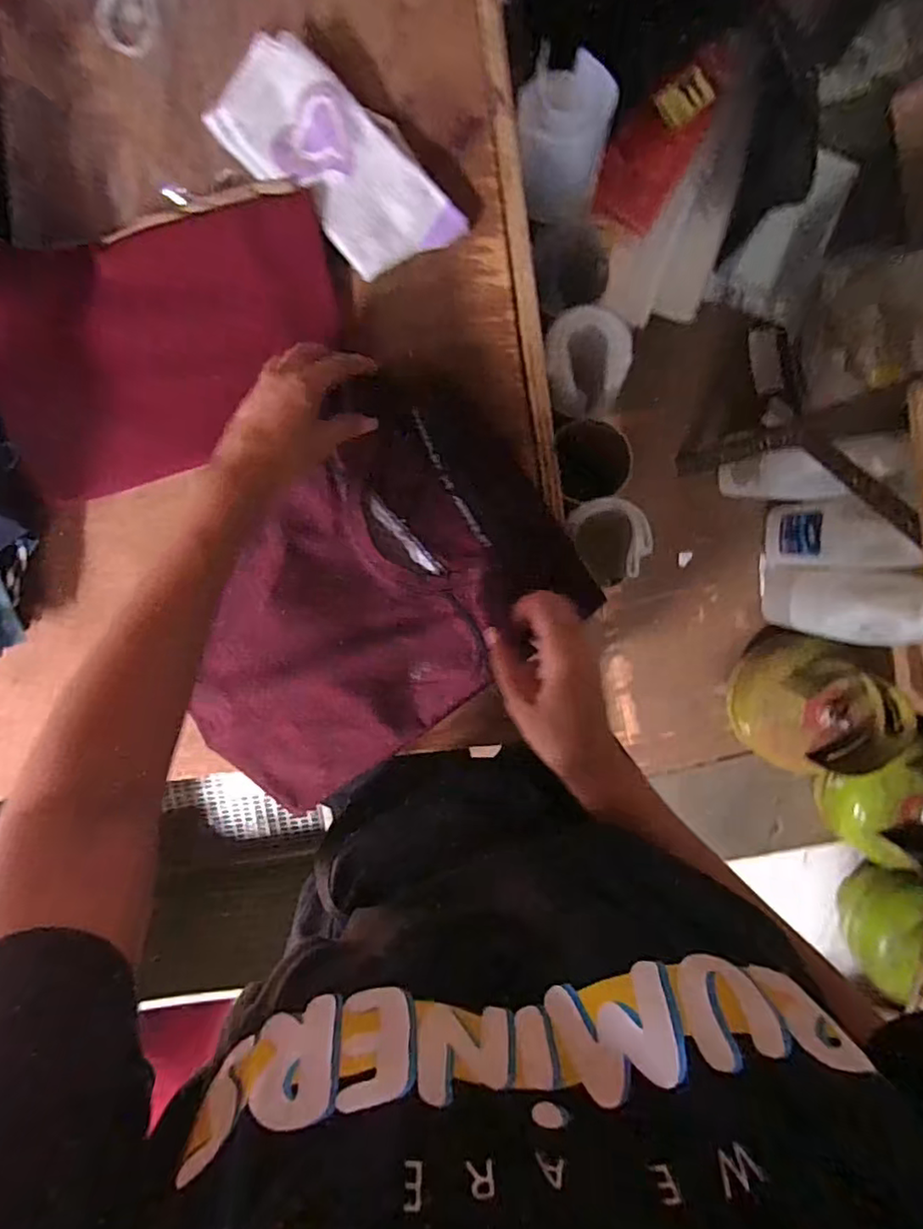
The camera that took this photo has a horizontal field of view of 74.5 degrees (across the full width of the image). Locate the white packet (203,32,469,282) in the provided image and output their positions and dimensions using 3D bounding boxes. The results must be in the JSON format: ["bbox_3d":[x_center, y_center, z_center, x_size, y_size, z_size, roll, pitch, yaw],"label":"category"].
[{"bbox_3d":[-0.095,-0.347,0.473,0.189,0.027,0.089,41,96,-3],"label":"white packet"}]

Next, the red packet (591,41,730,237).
[{"bbox_3d":[0.268,-0.643,0.827,0.104,0.043,0.247,31,96,-2],"label":"red packet"}]

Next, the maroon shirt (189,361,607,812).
[{"bbox_3d":[-0.081,-0.007,0.491,0.325,0.021,0.230,-43,94,5],"label":"maroon shirt"}]

